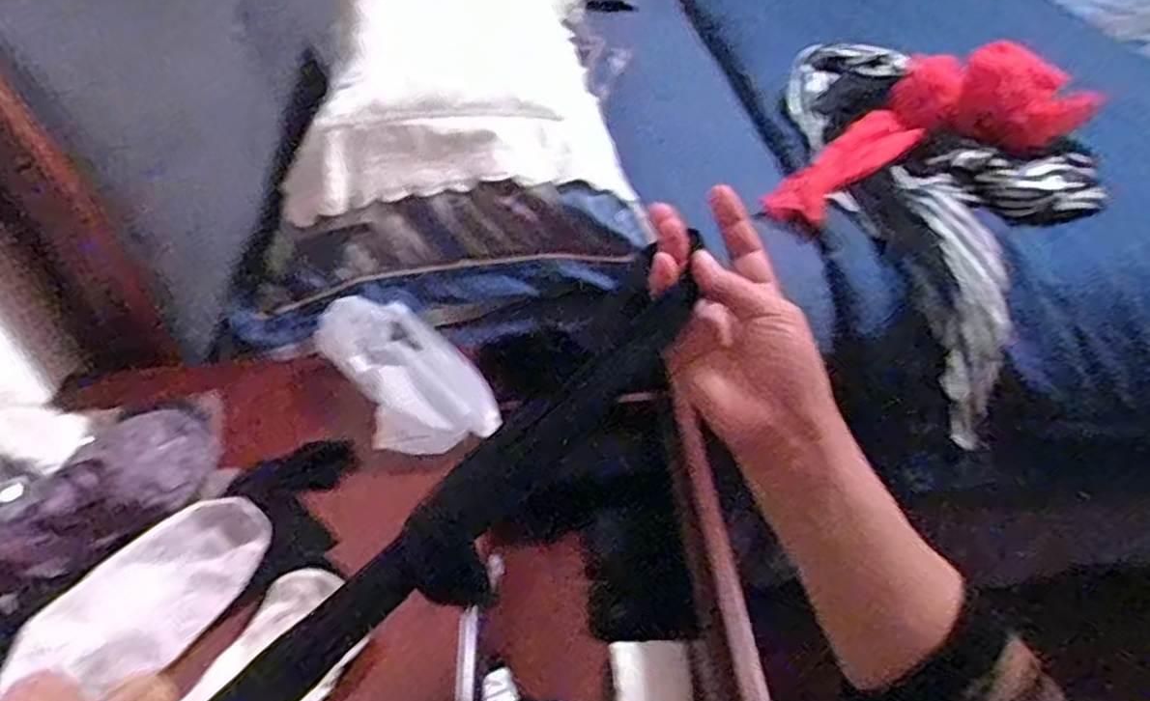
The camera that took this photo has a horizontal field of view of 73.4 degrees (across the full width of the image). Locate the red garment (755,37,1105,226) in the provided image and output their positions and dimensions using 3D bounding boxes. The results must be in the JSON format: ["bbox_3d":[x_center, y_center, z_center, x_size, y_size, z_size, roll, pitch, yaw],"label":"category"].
[{"bbox_3d":[0.417,-0.309,0.997,0.401,0.137,0.220,-14,41,-13],"label":"red garment"}]

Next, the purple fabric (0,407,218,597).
[{"bbox_3d":[-0.376,0.101,0.611,0.102,0.072,0.179,30,50,33],"label":"purple fabric"}]

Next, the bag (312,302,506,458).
[{"bbox_3d":[-0.164,0.009,0.730,0.114,0.058,0.221,-25,44,-24],"label":"bag"}]

